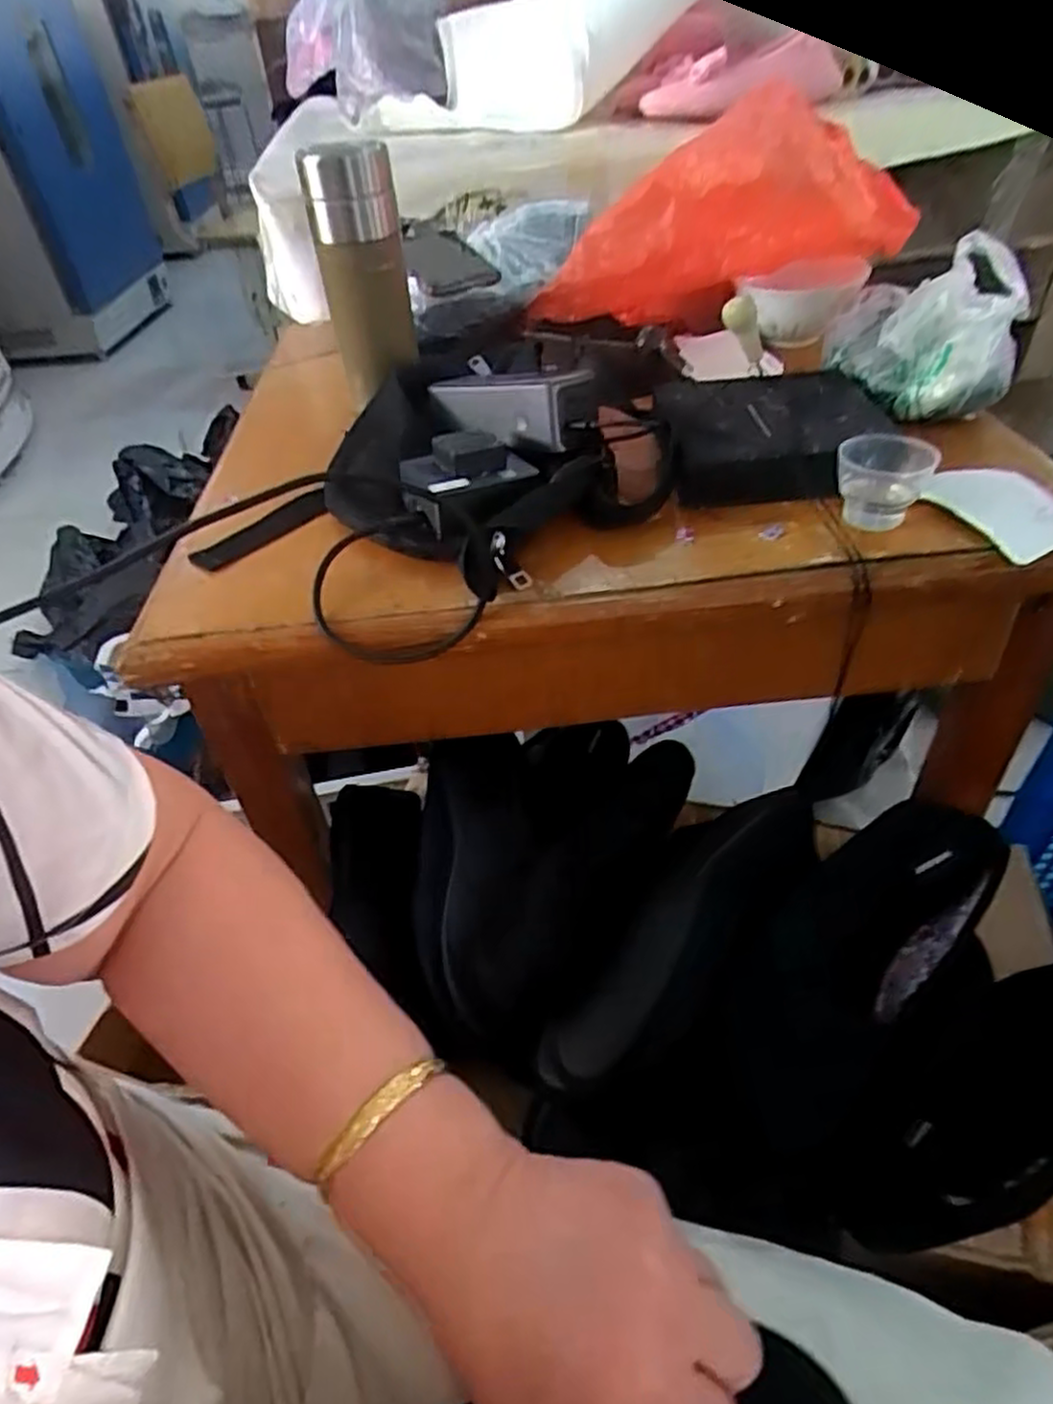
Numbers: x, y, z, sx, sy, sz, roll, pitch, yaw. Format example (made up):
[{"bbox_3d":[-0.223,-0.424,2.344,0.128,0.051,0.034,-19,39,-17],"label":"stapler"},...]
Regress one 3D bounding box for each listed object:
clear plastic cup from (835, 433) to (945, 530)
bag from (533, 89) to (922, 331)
[{"bbox_3d":[0.224,-0.140,0.483,0.052,0.047,0.041,21,49,26],"label":"clear plastic cup"},{"bbox_3d":[0.147,-0.401,0.659,0.312,0.138,0.098,-3,39,34],"label":"bag"}]

